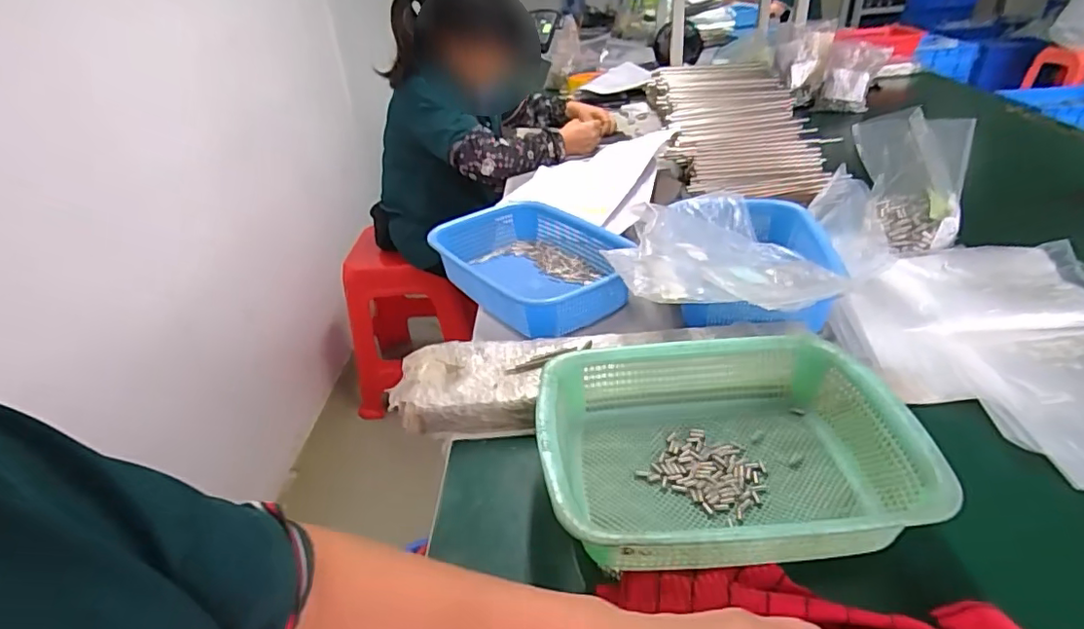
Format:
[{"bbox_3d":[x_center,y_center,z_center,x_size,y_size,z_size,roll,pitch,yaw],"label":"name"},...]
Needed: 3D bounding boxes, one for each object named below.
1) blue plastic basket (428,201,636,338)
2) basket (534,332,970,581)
[{"bbox_3d":[-0.011,-0.074,0.813,0.214,0.074,0.273,-29,41,-31],"label":"blue plastic basket"},{"bbox_3d":[0.151,0.111,0.487,0.294,0.074,0.218,-5,35,0],"label":"basket"}]

